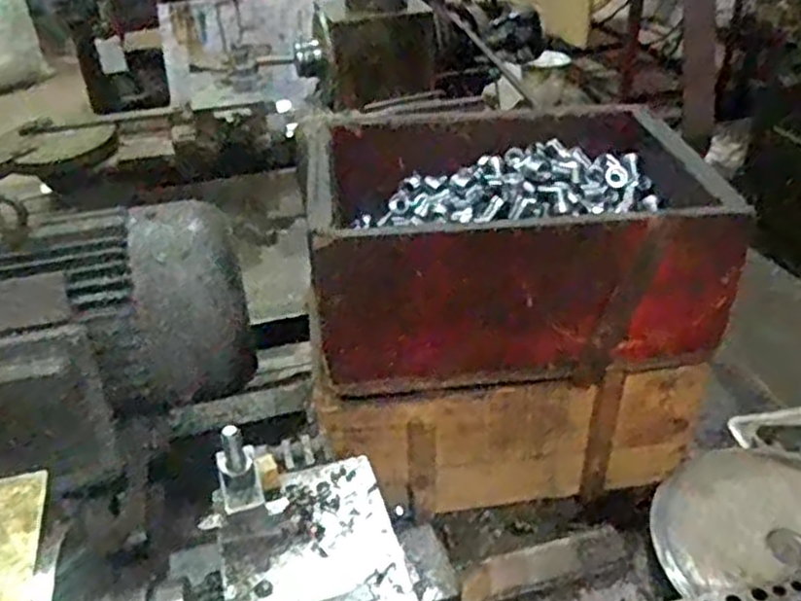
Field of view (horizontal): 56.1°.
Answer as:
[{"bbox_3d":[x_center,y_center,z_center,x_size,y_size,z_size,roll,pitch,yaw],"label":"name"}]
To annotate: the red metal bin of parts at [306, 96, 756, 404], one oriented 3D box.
[{"bbox_3d":[0.102,-0.062,0.712,0.340,0.157,0.246,-4,34,-2],"label":"red metal bin of parts"}]

